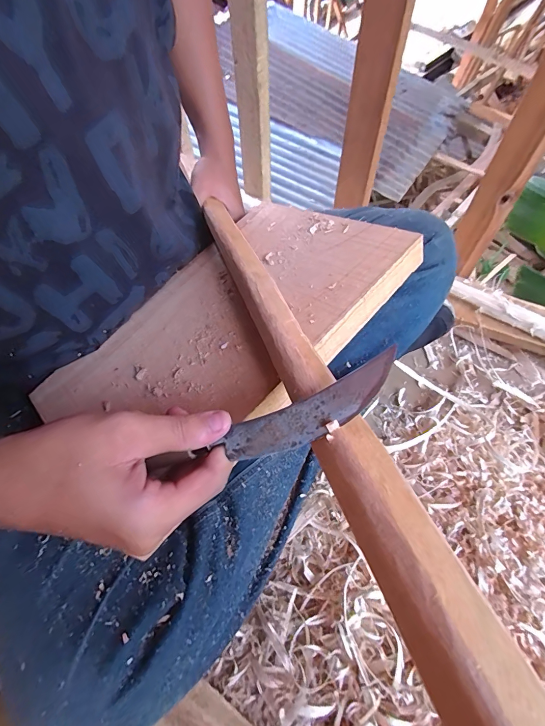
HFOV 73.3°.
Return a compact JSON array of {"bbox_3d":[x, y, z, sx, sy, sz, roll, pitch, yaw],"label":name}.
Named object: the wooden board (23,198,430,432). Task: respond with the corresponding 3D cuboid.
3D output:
[{"bbox_3d":[-0.042,-0.036,0.331,0.197,0.019,0.310,31,68,37],"label":"wooden board"}]

